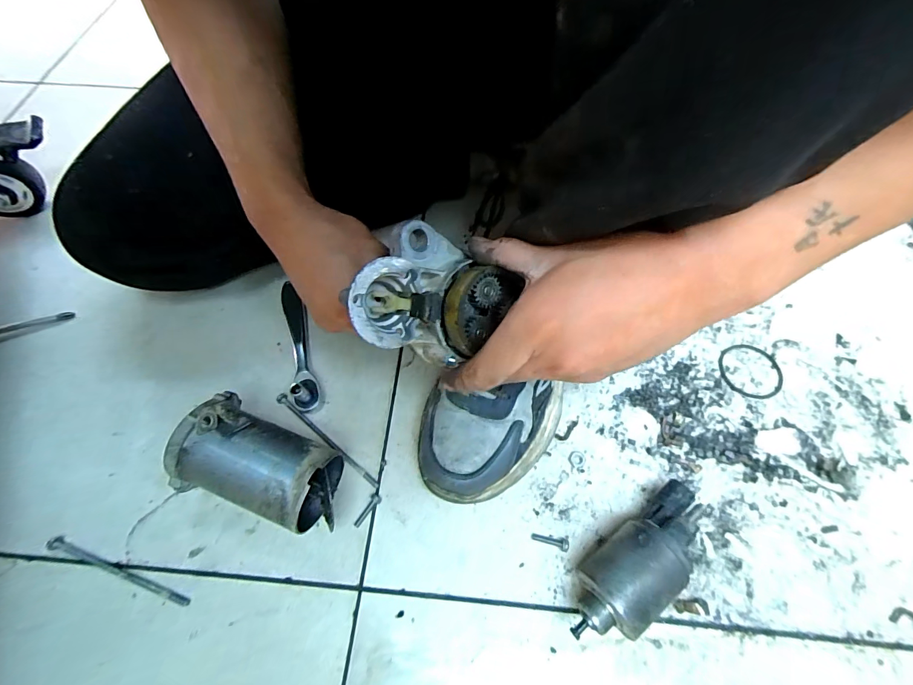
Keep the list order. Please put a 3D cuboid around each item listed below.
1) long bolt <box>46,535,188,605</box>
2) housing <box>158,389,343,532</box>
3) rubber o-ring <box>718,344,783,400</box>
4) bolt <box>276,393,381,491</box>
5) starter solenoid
[{"bbox_3d":[-0.259,0.174,0.312,0.125,0.005,0.009,16,64,9],"label":"long bolt"},{"bbox_3d":[-0.148,0.094,0.322,0.127,0.077,0.076,15,64,8],"label":"housing"},{"bbox_3d":[0.287,0.027,0.398,0.059,0.004,0.058,0,63,0],"label":"rubber o-ring"},{"bbox_3d":[-0.117,0.085,0.365,0.126,0.007,0.009,34,68,17],"label":"bolt"},{"bbox_3d":[0.134,0.162,0.302,0.134,0.052,0.048,-36,68,-16],"label":"starter solenoid"}]

